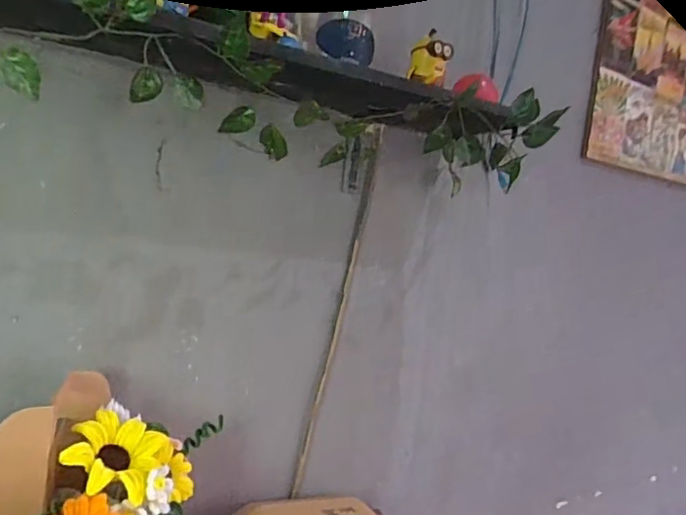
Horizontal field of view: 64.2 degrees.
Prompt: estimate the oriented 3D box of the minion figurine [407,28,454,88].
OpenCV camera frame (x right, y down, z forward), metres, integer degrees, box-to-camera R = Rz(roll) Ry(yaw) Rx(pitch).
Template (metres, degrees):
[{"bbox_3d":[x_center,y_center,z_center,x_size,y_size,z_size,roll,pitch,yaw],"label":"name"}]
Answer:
[{"bbox_3d":[0.104,-0.234,0.647,0.050,0.065,0.039,7,3,2],"label":"minion figurine"}]

